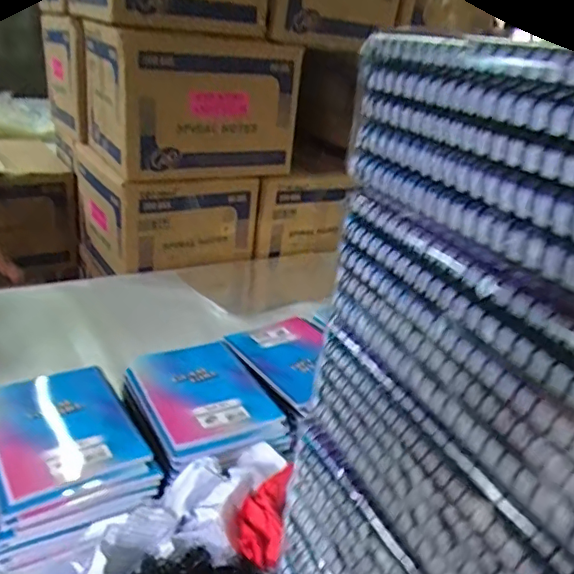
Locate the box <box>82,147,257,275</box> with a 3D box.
[{"bbox_3d":[-0.313,-0.195,1.449,0.342,0.240,0.399,-8,29,-28],"label":"box"}]

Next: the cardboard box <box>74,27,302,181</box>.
[{"bbox_3d":[-0.255,-0.445,1.343,0.402,0.281,0.346,-5,28,-23],"label":"cardboard box"}]

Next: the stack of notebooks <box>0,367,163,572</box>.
[{"bbox_3d":[-0.260,0.201,0.662,0.169,0.121,0.190,-9,30,-30],"label":"stack of notebooks"}]

